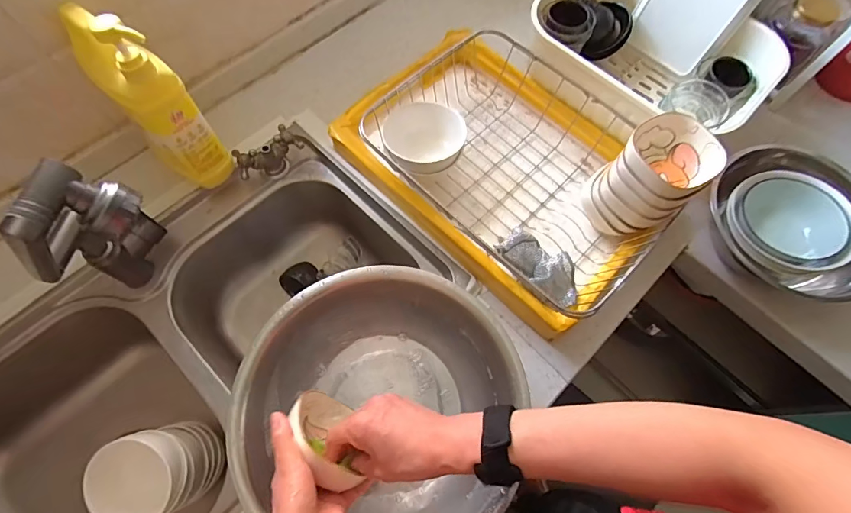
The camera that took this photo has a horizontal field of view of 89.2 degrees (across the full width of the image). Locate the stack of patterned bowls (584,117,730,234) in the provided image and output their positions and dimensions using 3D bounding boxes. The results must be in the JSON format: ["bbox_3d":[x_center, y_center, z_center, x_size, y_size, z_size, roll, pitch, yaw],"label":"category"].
[{"bbox_3d":[0.272,-0.088,0.548,0.087,0.160,0.096,-39,74,-15],"label":"stack of patterned bowls"}]

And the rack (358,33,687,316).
[{"bbox_3d":[0.145,-0.131,0.617,0.384,0.112,0.278,43,73,15],"label":"rack"}]

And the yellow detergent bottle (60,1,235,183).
[{"bbox_3d":[-0.316,-0.178,0.512,0.070,0.240,0.068,-37,73,-15],"label":"yellow detergent bottle"}]

